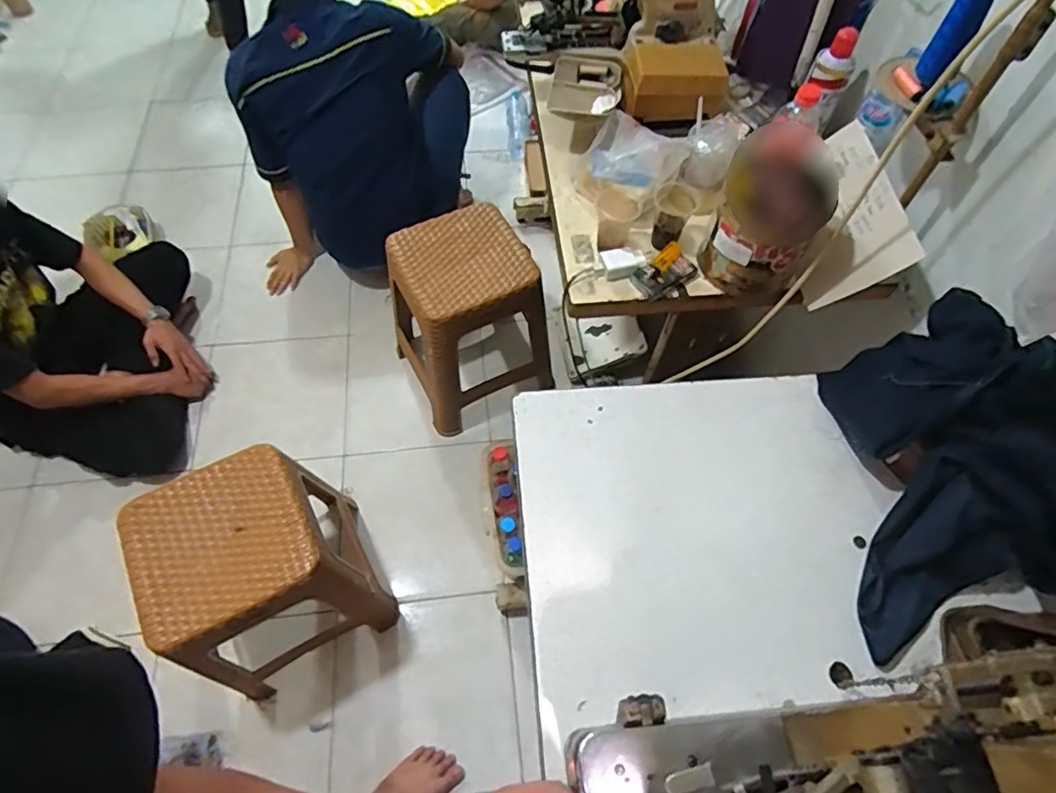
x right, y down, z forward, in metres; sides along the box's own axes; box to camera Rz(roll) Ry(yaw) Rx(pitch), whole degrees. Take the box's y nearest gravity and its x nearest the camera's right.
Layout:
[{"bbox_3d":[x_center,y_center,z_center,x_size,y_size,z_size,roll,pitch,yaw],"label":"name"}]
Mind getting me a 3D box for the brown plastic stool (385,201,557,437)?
[{"bbox_3d":[-0.159,-0.188,1.433,0.318,0.442,0.336,-21,64,-12],"label":"brown plastic stool"}]

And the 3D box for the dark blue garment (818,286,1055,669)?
[{"bbox_3d":[0.511,0.066,0.669,0.272,0.136,0.405,-2,62,-1],"label":"dark blue garment"}]

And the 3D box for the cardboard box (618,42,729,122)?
[{"bbox_3d":[0.261,-0.558,1.010,0.178,0.089,0.087,0,62,-1],"label":"cardboard box"}]

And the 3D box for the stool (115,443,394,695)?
[{"bbox_3d":[-0.515,0.353,1.175,0.311,0.468,0.336,-26,65,-14],"label":"stool"}]

